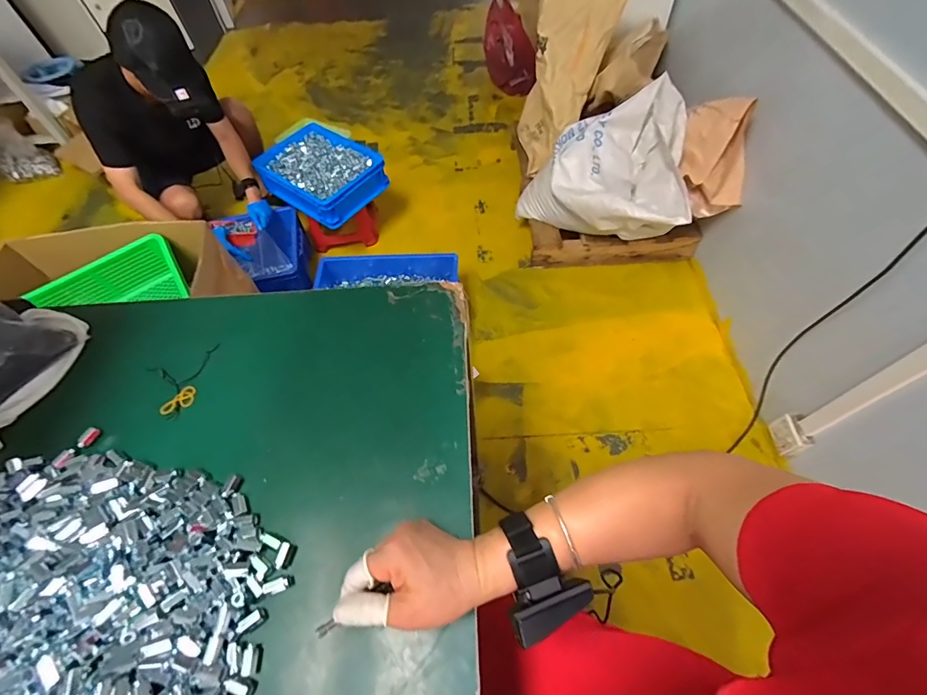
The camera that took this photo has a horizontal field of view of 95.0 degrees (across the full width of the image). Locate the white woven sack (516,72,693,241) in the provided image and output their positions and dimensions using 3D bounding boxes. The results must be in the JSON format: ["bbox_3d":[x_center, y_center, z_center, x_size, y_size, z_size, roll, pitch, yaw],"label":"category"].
[{"bbox_3d":[0.437,-0.549,1.384,0.488,0.372,0.411,8,59,8],"label":"white woven sack"}]

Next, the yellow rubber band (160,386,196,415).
[{"bbox_3d":[-0.315,0.061,0.474,0.020,0.004,0.040,38,55,-10],"label":"yellow rubber band"}]

